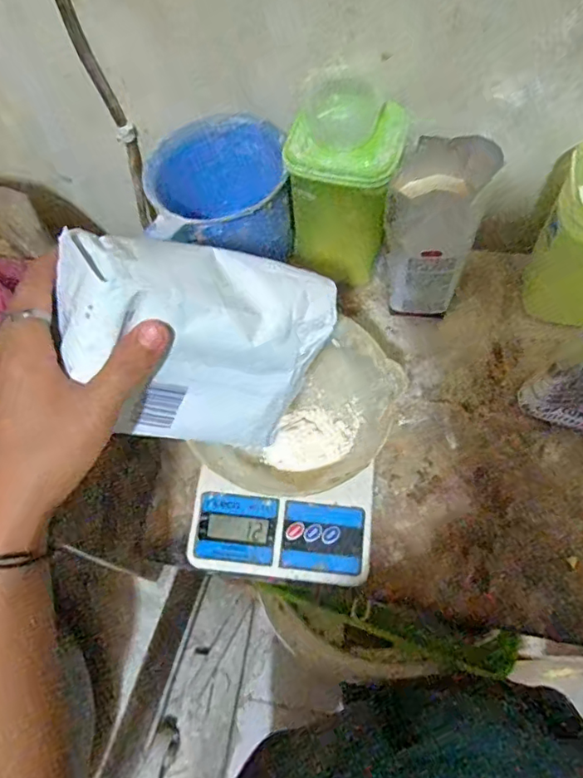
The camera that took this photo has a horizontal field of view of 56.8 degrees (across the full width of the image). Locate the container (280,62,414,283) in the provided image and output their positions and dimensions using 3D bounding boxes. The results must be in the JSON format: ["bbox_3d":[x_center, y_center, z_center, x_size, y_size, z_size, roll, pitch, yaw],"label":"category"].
[{"bbox_3d":[0.052,-0.191,0.523,0.102,0.173,0.098,6,65,6],"label":"container"}]

